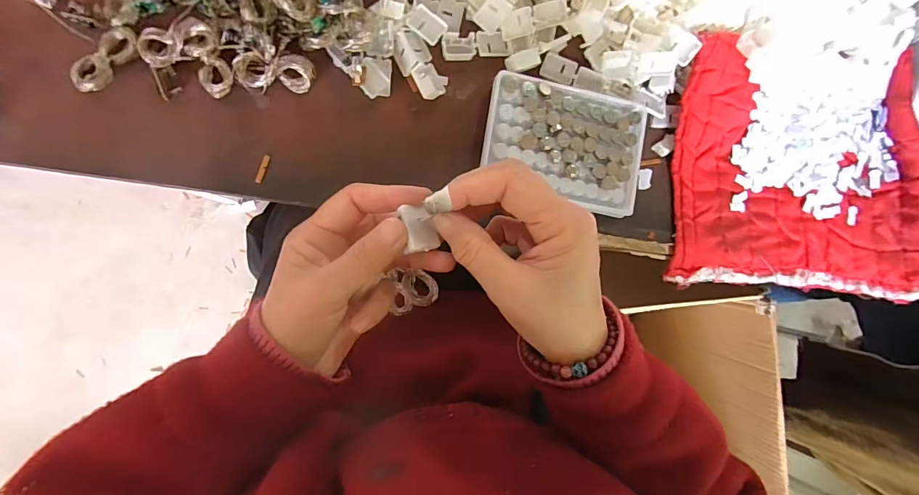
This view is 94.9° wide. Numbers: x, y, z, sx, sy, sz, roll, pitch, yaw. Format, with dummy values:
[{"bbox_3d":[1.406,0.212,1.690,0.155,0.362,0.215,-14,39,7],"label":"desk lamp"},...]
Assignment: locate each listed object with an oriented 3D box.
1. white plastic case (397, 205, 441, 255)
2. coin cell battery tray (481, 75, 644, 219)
[{"bbox_3d":[-0.022,-0.010,0.235,0.017,0.006,0.025,-17,95,-7],"label":"white plastic case"},{"bbox_3d":[0.085,-0.084,0.346,0.128,0.017,0.092,10,91,-8],"label":"coin cell battery tray"}]

